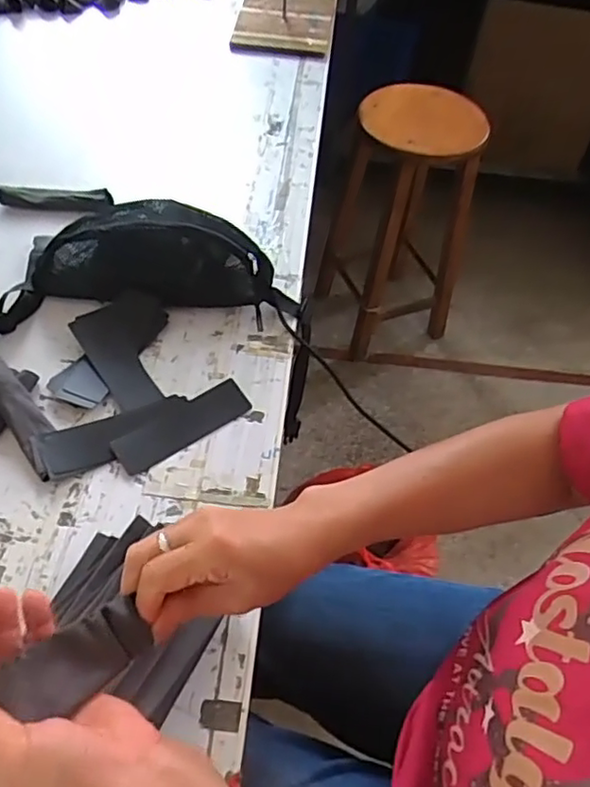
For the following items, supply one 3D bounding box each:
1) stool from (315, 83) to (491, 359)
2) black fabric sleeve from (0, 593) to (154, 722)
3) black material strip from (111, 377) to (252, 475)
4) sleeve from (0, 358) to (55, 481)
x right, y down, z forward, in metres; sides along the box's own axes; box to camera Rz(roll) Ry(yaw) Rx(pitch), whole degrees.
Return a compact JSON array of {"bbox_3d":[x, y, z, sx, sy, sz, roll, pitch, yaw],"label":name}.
[{"bbox_3d":[0.275,-0.430,1.561,0.330,0.646,0.304,-7,55,-9],"label":"stool"},{"bbox_3d":[-0.143,0.164,0.348,0.122,0.021,0.040,-27,60,-34],"label":"black fabric sleeve"},{"bbox_3d":[-0.118,0.032,0.654,0.147,0.007,0.047,-29,61,-22],"label":"black material strip"},{"bbox_3d":[-0.281,0.022,0.633,0.038,0.016,0.148,-29,73,-22],"label":"sleeve"}]

